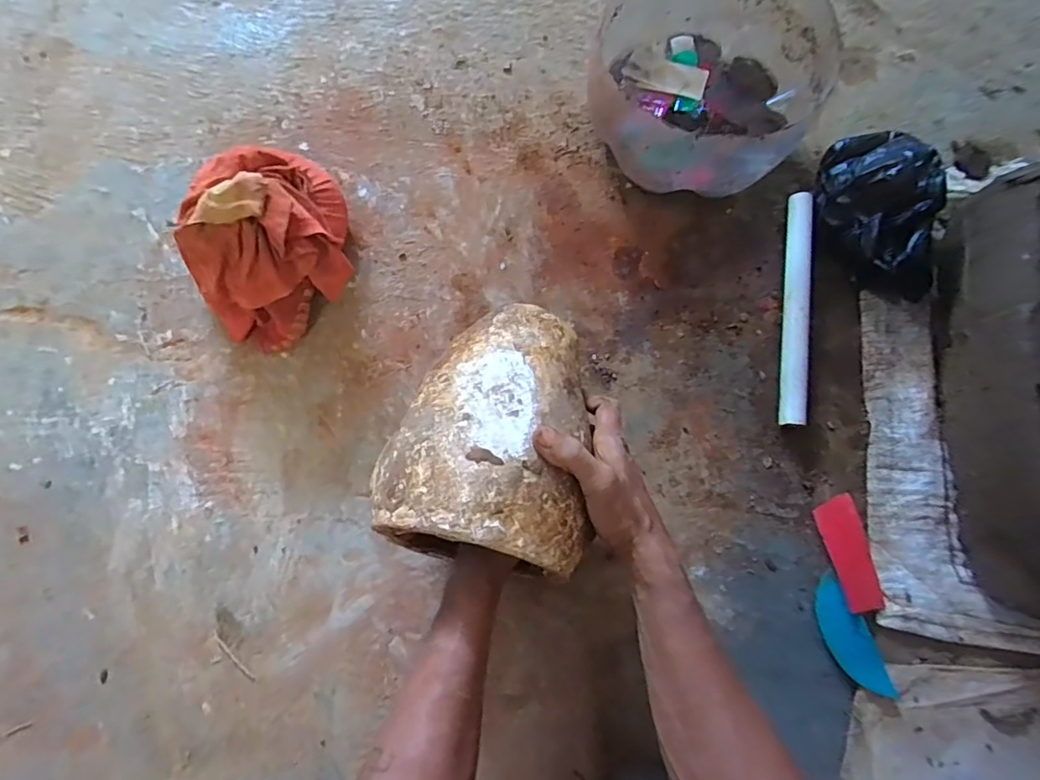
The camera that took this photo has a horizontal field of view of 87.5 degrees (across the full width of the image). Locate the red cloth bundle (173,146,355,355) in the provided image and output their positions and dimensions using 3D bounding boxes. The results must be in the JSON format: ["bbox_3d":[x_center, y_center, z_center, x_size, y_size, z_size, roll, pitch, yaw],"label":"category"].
[{"bbox_3d":[-0.265,-0.157,0.565,0.188,0.126,0.164,-38,80,-8],"label":"red cloth bundle"}]

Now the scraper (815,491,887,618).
[{"bbox_3d":[0.327,0.162,0.535,0.043,0.007,0.108,-14,78,-3],"label":"scraper"}]

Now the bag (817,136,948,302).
[{"bbox_3d":[0.385,-0.192,0.587,0.094,0.085,0.190,-10,78,-3],"label":"bag"}]

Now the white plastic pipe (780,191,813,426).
[{"bbox_3d":[0.299,-0.095,0.585,0.026,0.021,0.269,7,78,1],"label":"white plastic pipe"}]

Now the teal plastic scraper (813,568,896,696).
[{"bbox_3d":[0.316,0.234,0.519,0.042,0.012,0.111,-17,78,-4],"label":"teal plastic scraper"}]

